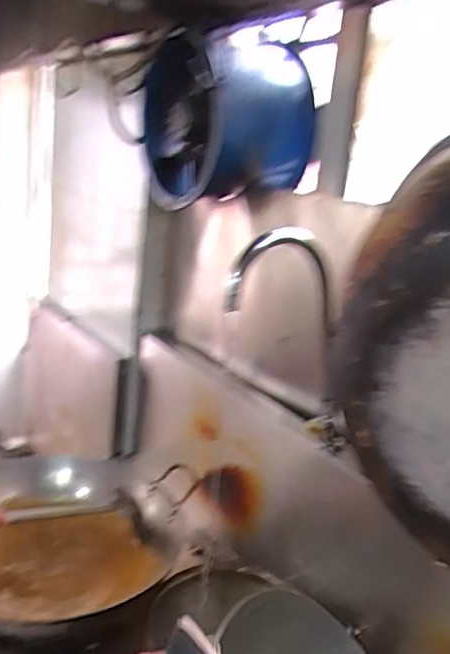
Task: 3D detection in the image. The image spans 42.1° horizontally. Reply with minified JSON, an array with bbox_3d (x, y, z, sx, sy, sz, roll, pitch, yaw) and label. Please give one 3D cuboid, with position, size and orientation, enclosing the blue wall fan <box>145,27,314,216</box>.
[{"bbox_3d":[0.004,-0.432,1.273,0.353,0.316,0.368,2,16,-14],"label":"blue wall fan"}]

